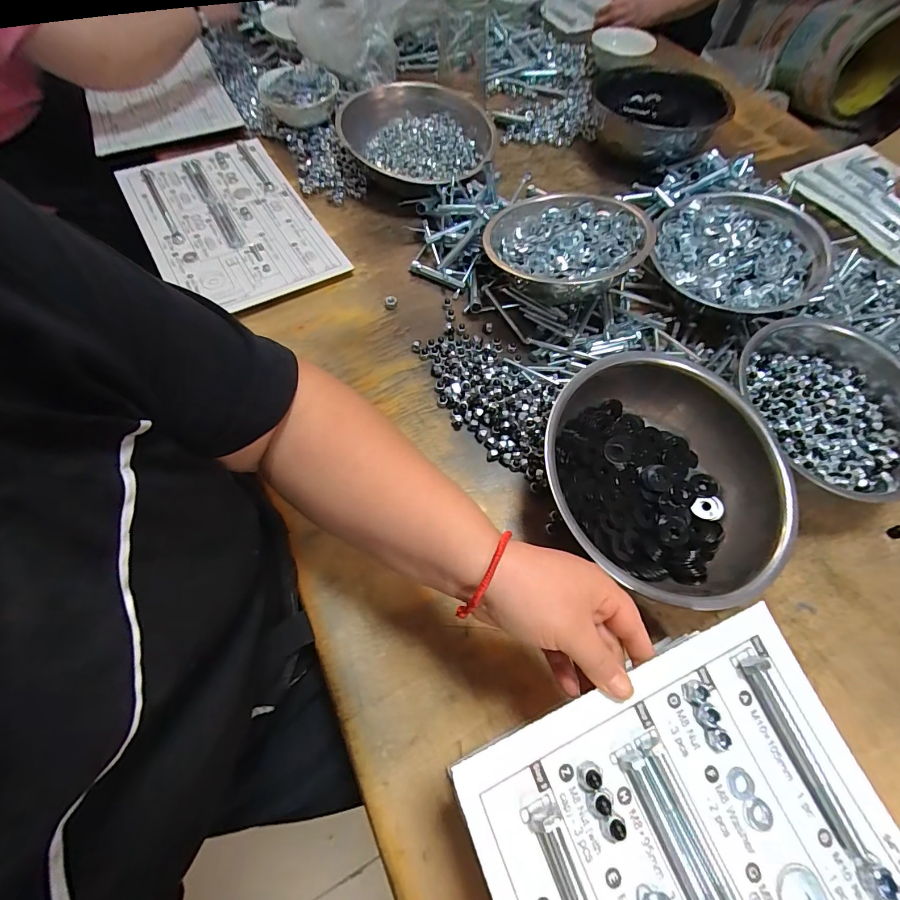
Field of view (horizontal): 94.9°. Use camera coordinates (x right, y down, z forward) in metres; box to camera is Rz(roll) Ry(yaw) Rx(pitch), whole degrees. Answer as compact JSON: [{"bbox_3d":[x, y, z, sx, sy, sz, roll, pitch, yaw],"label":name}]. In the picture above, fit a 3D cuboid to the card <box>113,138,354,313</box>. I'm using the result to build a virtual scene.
[{"bbox_3d":[-0.346,-0.358,0.643,0.236,0.018,0.368,-28,68,-17],"label":"card"}]

